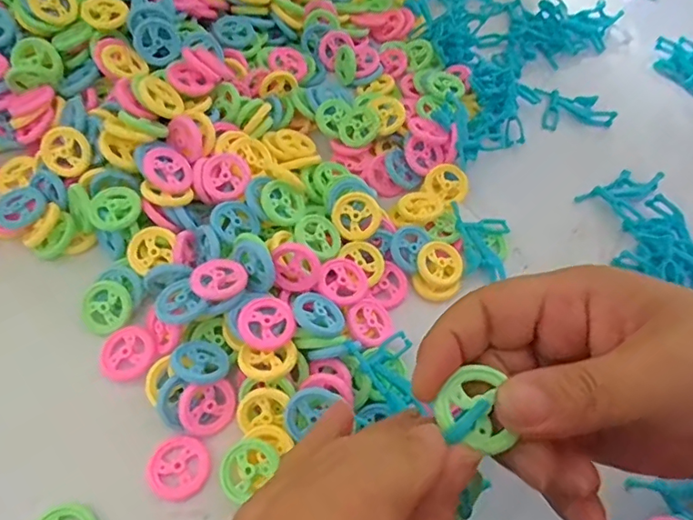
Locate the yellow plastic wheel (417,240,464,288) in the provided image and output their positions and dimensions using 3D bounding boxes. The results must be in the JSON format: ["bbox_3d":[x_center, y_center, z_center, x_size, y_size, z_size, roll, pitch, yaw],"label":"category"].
[{"bbox_3d":[0.059,0.002,0.327,0.029,0.004,0.029,3,74,-10],"label":"yellow plastic wheel"}]

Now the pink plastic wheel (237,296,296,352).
[{"bbox_3d":[-0.043,0.034,0.279,0.028,0.008,0.029,2,59,-3],"label":"pink plastic wheel"}]

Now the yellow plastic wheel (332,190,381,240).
[{"bbox_3d":[0.006,-0.028,0.325,0.028,0.004,0.029,-1,80,6],"label":"yellow plastic wheel"}]

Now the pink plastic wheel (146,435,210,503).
[{"bbox_3d":[-0.083,0.103,0.262,0.029,0.006,0.029,2,59,-3],"label":"pink plastic wheel"}]

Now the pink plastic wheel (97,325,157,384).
[{"bbox_3d":[-0.119,0.051,0.286,0.029,0.005,0.029,2,59,-3],"label":"pink plastic wheel"}]

